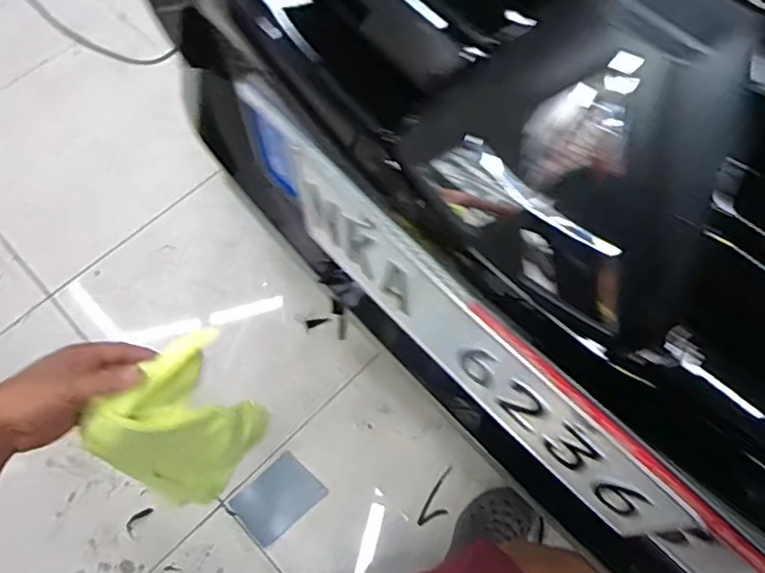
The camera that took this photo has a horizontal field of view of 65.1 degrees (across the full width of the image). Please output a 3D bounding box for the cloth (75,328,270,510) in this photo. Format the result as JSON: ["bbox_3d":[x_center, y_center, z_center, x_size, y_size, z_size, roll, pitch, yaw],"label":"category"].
[{"bbox_3d":[-0.201,0.153,0.638,0.077,0.252,0.145,39,72,16],"label":"cloth"}]

